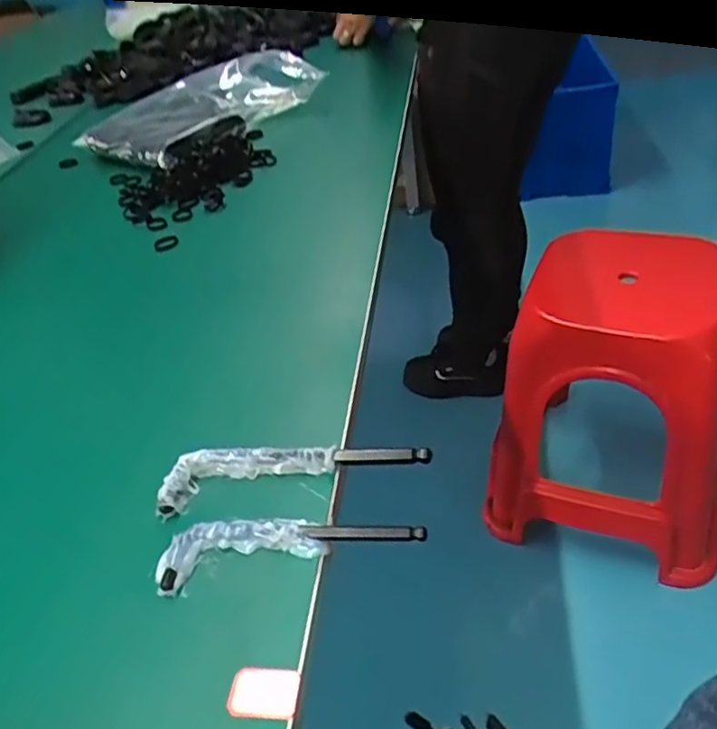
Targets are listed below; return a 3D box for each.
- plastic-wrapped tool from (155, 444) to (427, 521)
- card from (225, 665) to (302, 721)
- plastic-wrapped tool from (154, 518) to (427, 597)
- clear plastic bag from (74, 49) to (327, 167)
[{"bbox_3d":[-0.045,0.071,0.463,0.178,0.028,0.040,-10,38,-1],"label":"plastic-wrapped tool"},{"bbox_3d":[-0.048,0.167,0.346,0.036,0.004,0.024,-1,39,11],"label":"card"},{"bbox_3d":[-0.043,0.108,0.418,0.158,0.019,0.038,-12,38,-3],"label":"plastic-wrapped tool"},{"bbox_3d":[-0.242,-0.413,1.080,0.362,0.069,0.240,-35,44,-31],"label":"clear plastic bag"}]

